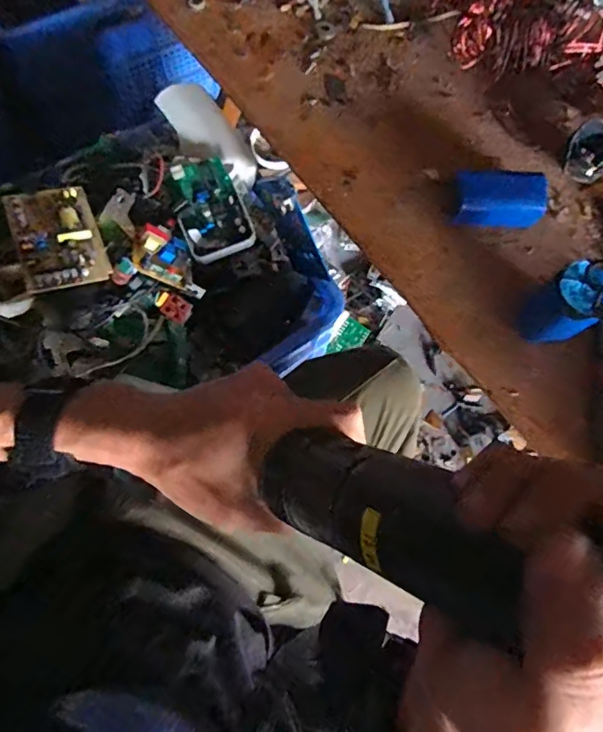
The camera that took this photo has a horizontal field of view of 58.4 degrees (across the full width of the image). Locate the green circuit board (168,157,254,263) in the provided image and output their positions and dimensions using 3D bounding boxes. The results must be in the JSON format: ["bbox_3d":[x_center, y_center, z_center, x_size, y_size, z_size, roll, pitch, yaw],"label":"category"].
[{"bbox_3d":[-0.126,-0.215,0.725,0.085,0.023,0.139,-21,78,-6],"label":"green circuit board"}]

